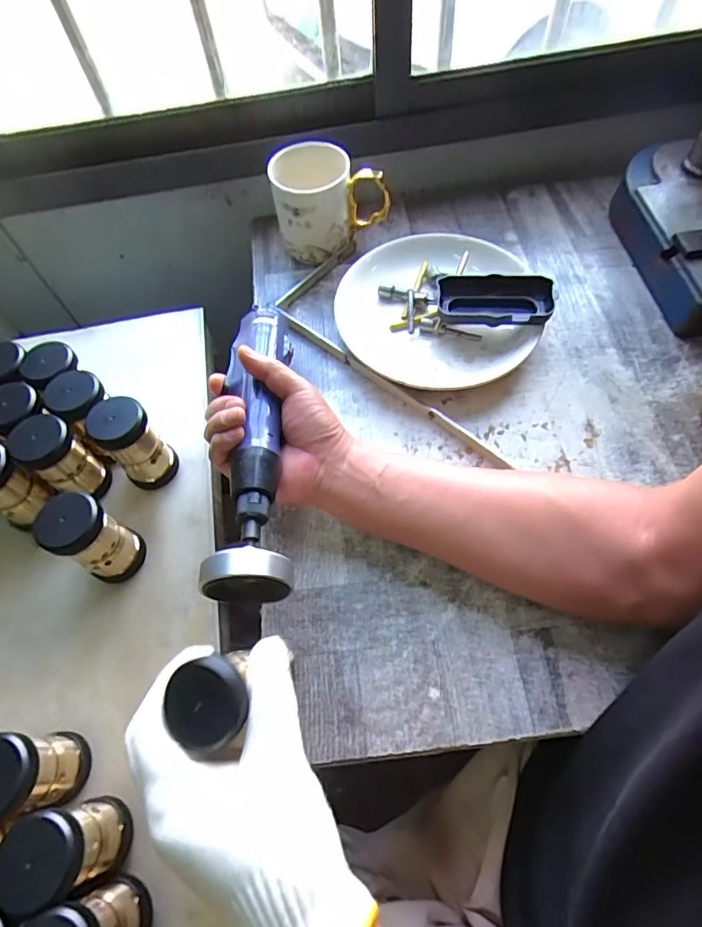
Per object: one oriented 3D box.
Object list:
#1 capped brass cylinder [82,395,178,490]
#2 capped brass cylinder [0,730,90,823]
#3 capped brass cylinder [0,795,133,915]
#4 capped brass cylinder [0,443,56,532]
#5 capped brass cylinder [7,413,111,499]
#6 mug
[{"bbox_3d":[-0.184,-0.017,0.427,0.043,0.085,0.047,-2,62,3],"label":"capped brass cylinder"},{"bbox_3d":[-0.208,0.199,0.322,0.042,0.074,0.044,-2,62,3],"label":"capped brass cylinder"},{"bbox_3d":[-0.171,0.230,0.299,0.047,0.067,0.044,-2,62,3],"label":"capped brass cylinder"},{"bbox_3d":[-0.288,0.020,0.418,0.044,0.087,0.044,24,66,15],"label":"capped brass cylinder"},{"bbox_3d":[-0.240,-0.002,0.418,0.035,0.084,0.042,24,66,15],"label":"capped brass cylinder"},{"bbox_3d":[-0.026,-0.296,0.561,0.119,0.094,0.095,-11,62,-2],"label":"mug"}]

